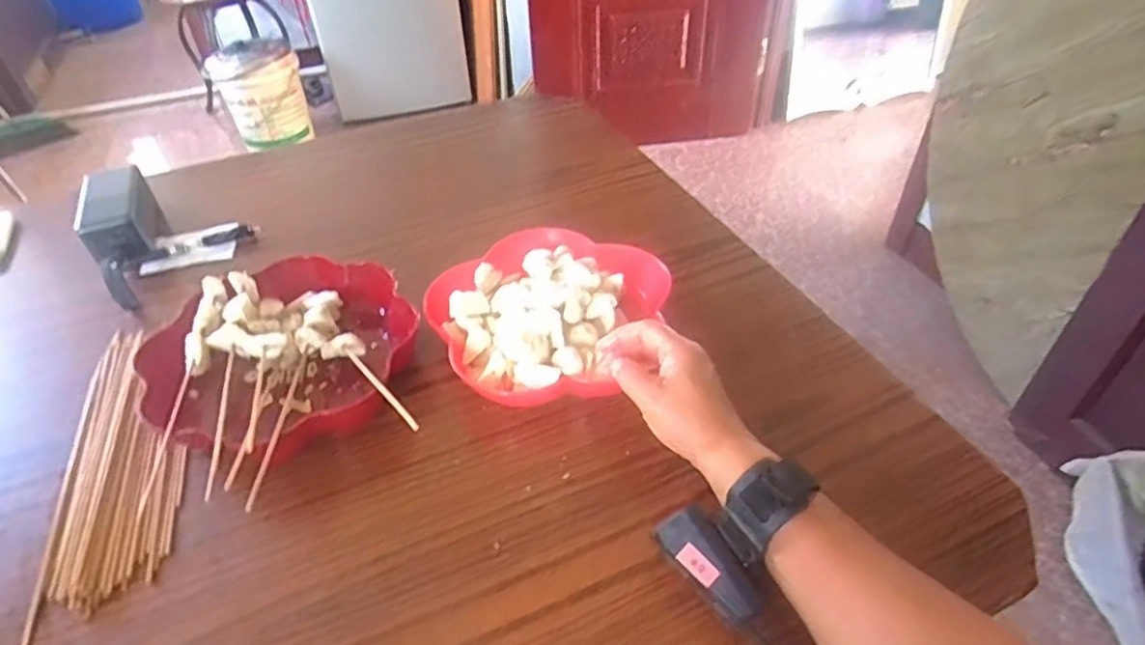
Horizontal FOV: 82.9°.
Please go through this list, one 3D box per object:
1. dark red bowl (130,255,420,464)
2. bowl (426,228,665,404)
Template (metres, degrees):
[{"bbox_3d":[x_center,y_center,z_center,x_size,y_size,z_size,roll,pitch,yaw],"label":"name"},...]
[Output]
[{"bbox_3d":[-0.219,0.025,0.521,0.190,0.053,0.192,-2,43,1],"label":"dark red bowl"},{"bbox_3d":[-0.032,-0.011,0.558,0.185,0.047,0.190,-2,43,1],"label":"bowl"}]

